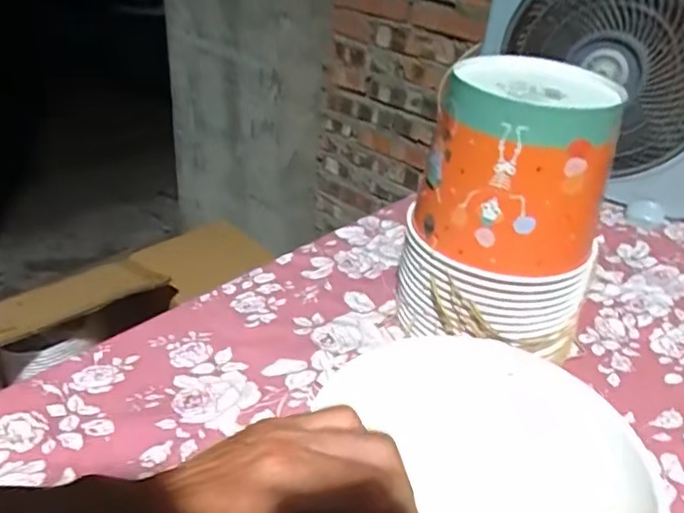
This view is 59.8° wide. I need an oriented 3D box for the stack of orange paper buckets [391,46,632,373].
[{"bbox_3d":[0.142,-0.031,0.513,0.155,0.231,0.142,24,38,25],"label":"stack of orange paper buckets"}]

